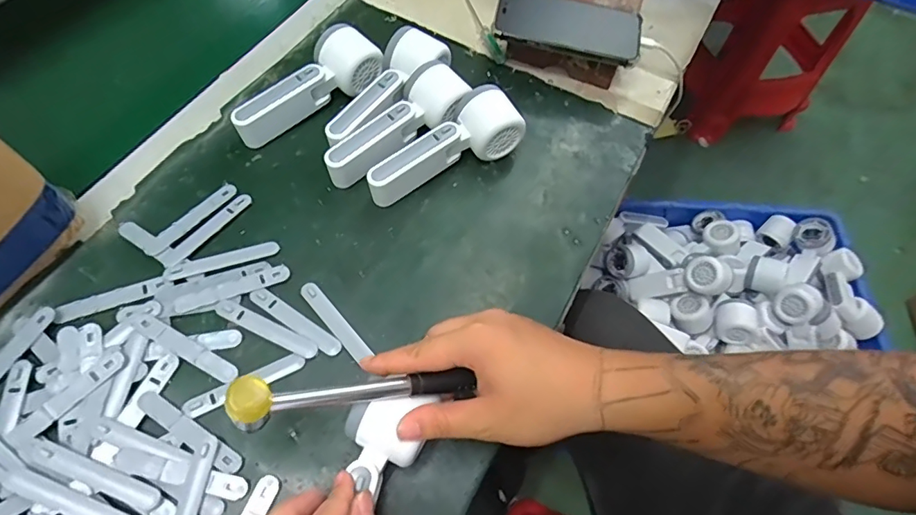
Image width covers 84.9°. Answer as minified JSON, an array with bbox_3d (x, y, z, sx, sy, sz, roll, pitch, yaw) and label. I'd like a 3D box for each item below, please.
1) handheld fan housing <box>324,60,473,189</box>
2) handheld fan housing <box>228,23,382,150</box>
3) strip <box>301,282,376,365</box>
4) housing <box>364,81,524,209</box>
[{"bbox_3d":[-0.065,-0.133,0.501,0.161,0.055,0.065,-32,69,-18],"label":"handheld fan housing"},{"bbox_3d":[-0.153,-0.171,0.516,0.058,0.056,0.164,42,68,17],"label":"handheld fan housing"},{"bbox_3d":[-0.106,0.054,0.430,0.015,0.004,0.086,-38,71,-21],"label":"strip"},{"bbox_3d":[-0.018,-0.109,0.488,0.162,0.056,0.060,-28,67,-17],"label":"housing"}]

